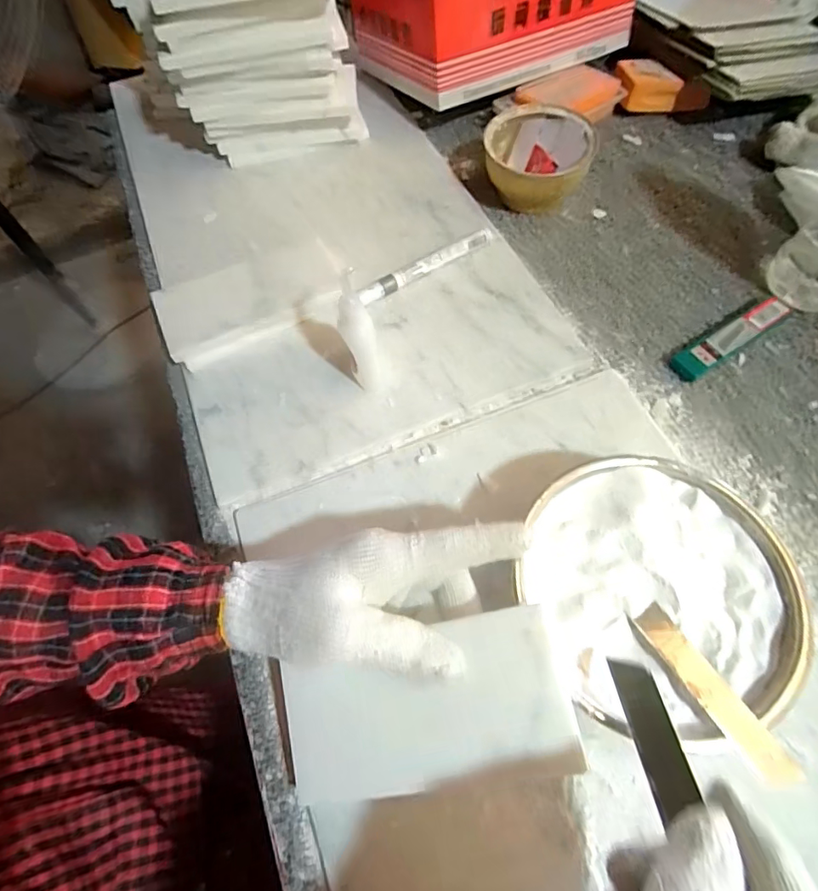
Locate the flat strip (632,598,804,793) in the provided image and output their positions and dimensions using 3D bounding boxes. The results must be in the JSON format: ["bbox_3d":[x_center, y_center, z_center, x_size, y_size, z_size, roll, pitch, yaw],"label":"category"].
[{"bbox_3d":[0.150,0.122,0.248,0.020,0.004,0.090,-30,62,-12],"label":"flat strip"}]

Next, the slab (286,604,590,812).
[{"bbox_3d":[0.003,0.134,0.252,0.147,0.005,0.072,-19,76,15],"label":"slab"}]

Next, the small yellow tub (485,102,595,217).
[{"bbox_3d":[0.120,-0.266,0.473,0.094,0.055,0.092,-1,63,1],"label":"small yellow tub"}]

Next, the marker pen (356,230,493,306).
[{"bbox_3d":[0.016,-0.157,0.434,0.139,0.017,0.011,-32,66,-14],"label":"marker pen"}]

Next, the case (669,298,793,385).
[{"bbox_3d":[0.260,-0.086,0.400,0.111,0.014,0.024,-28,66,-12],"label":"case"}]

